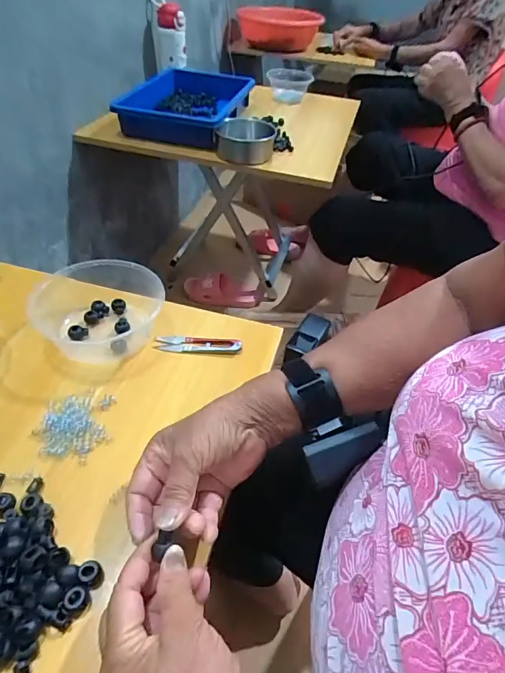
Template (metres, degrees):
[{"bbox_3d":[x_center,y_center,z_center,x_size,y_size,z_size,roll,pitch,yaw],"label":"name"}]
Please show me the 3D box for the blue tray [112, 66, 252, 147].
[{"bbox_3d":[-0.165,-0.569,1.023,0.269,0.070,0.371,10,47,5],"label":"blue tray"}]

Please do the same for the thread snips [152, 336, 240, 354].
[{"bbox_3d":[-0.064,0.009,0.497,0.100,0.013,0.024,5,46,0],"label":"thread snips"}]

